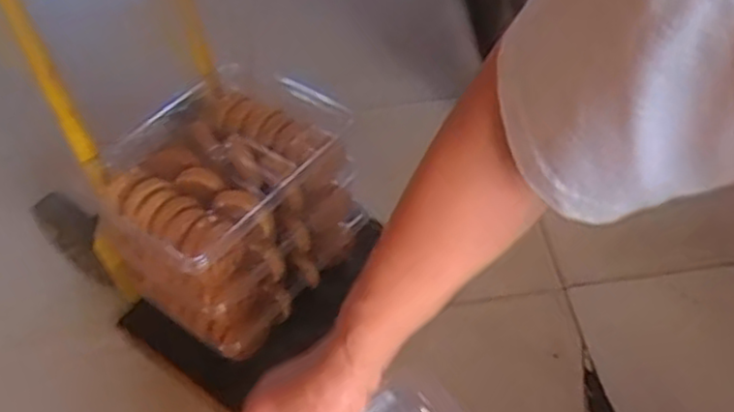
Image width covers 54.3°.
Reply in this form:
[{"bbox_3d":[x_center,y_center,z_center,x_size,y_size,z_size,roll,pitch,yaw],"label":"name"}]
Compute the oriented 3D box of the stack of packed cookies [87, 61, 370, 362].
[{"bbox_3d":[-0.227,-0.007,1.278,0.306,0.280,0.394,30,57,27],"label":"stack of packed cookies"}]

